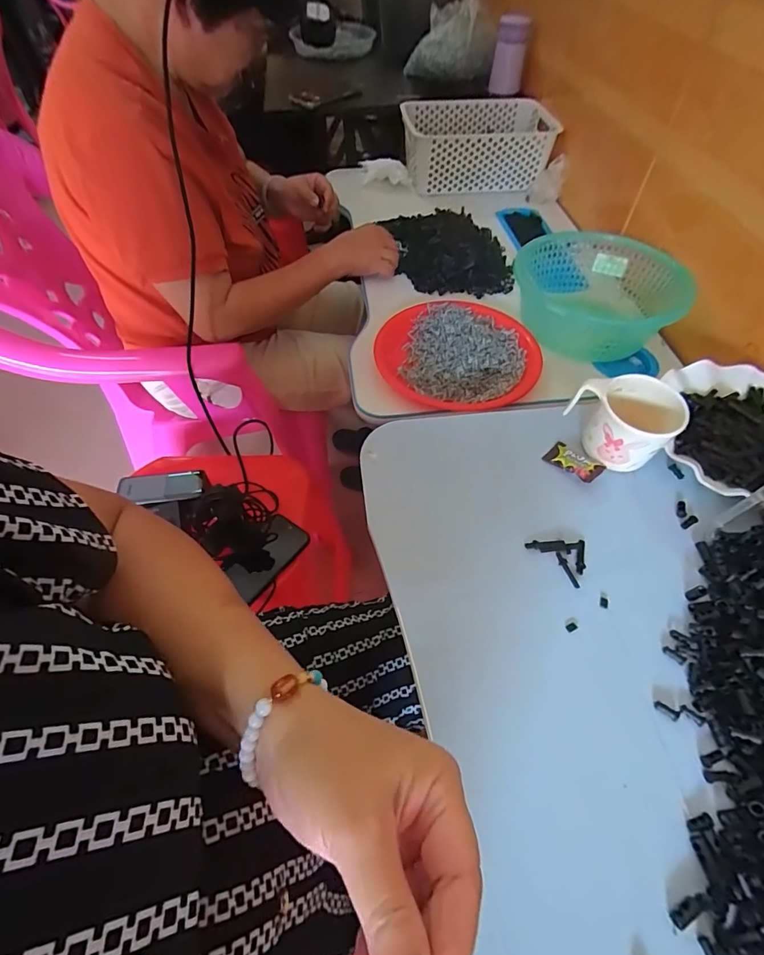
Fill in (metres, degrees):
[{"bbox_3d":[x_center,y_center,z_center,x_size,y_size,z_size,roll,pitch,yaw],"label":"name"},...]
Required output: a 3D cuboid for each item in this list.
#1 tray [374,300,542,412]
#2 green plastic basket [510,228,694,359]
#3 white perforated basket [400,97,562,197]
[{"bbox_3d":[0.103,-0.182,0.629,0.210,0.032,0.222,-5,55,-3],"label":"tray"},{"bbox_3d":[0.308,-0.272,0.664,0.202,0.082,0.198,2,55,1],"label":"green plastic basket"},{"bbox_3d":[0.199,-0.708,0.952,0.292,0.095,0.232,-13,56,-9],"label":"white perforated basket"}]

